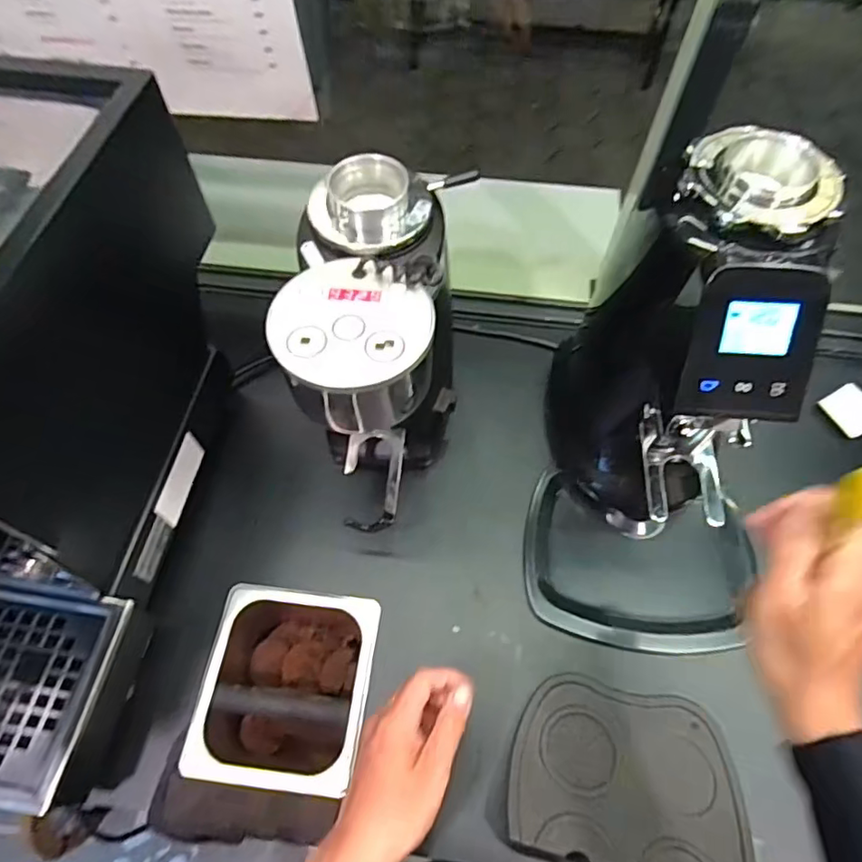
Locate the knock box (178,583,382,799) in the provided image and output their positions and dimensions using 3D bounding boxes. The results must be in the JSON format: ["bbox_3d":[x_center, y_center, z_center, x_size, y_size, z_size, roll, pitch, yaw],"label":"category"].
[{"bbox_3d":[-0.145,0.275,0.602,0.158,0.121,0.174,8,63,2],"label":"knock box"}]

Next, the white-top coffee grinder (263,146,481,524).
[{"bbox_3d":[-0.053,-0.059,0.543,0.146,0.292,0.257,7,63,2],"label":"white-top coffee grinder"}]

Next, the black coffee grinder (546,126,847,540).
[{"bbox_3d":[0.235,-0.034,0.510,0.173,0.347,0.228,1,63,-1],"label":"black coffee grinder"}]

